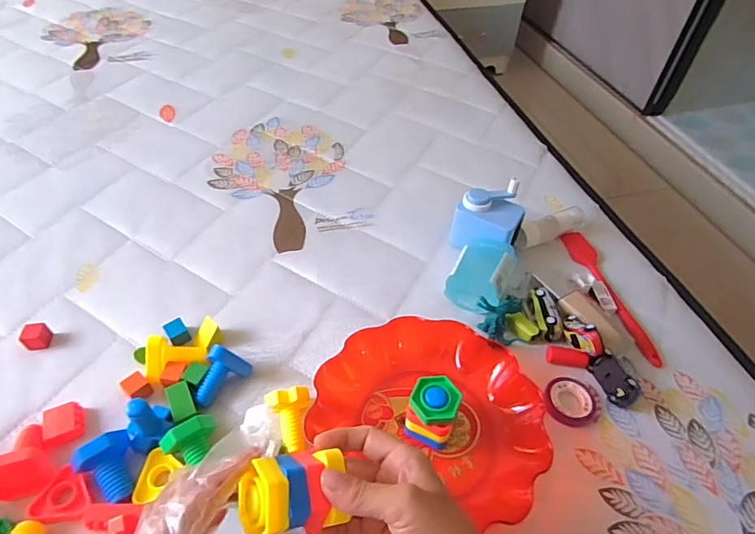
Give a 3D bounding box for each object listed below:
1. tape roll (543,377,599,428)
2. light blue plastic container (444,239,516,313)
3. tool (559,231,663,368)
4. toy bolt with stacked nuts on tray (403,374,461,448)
[{"bbox_3d":[0.200,0.137,0.489,0.061,0.008,0.052,-21,55,-22],"label":"tape roll"},{"bbox_3d":[0.125,0.010,0.570,0.061,0.053,0.079,27,52,17],"label":"light blue plastic container"},{"bbox_3d":[0.286,0.030,0.593,0.032,0.016,0.213,-5,50,-9],"label":"tool"},{"bbox_3d":[0.051,0.135,0.450,0.043,0.056,0.046,19,51,11],"label":"toy bolt with stacked nuts on tray"}]

